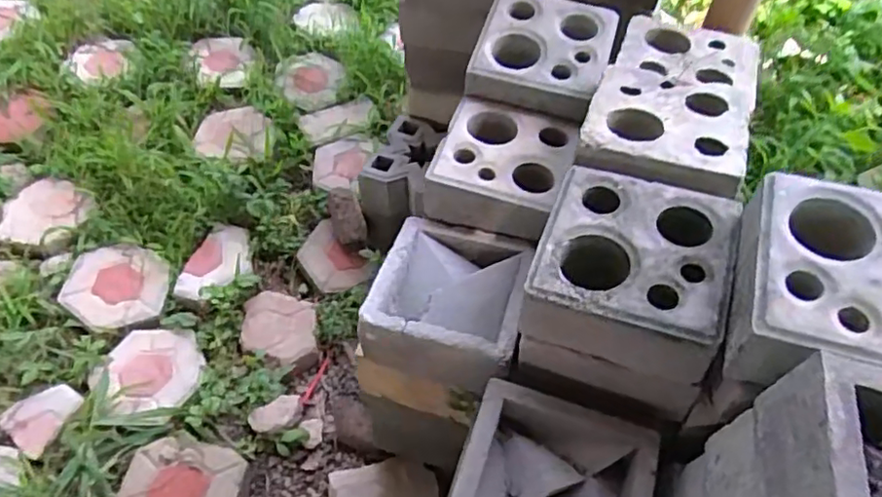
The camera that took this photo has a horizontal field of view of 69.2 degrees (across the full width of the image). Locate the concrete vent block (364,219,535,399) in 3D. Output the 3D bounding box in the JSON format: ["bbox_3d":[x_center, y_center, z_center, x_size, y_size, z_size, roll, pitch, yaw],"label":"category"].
[{"bbox_3d":[0.015,0.069,0.877,0.204,0.097,0.207,18,56,11],"label":"concrete vent block"}]

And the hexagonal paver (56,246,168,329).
[{"bbox_3d":[-0.667,0.077,1.309,0.199,0.030,0.180,0,69,-8],"label":"hexagonal paver"}]

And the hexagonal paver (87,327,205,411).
[{"bbox_3d":[-0.550,0.226,1.210,0.197,0.041,0.183,17,56,11],"label":"hexagonal paver"}]

